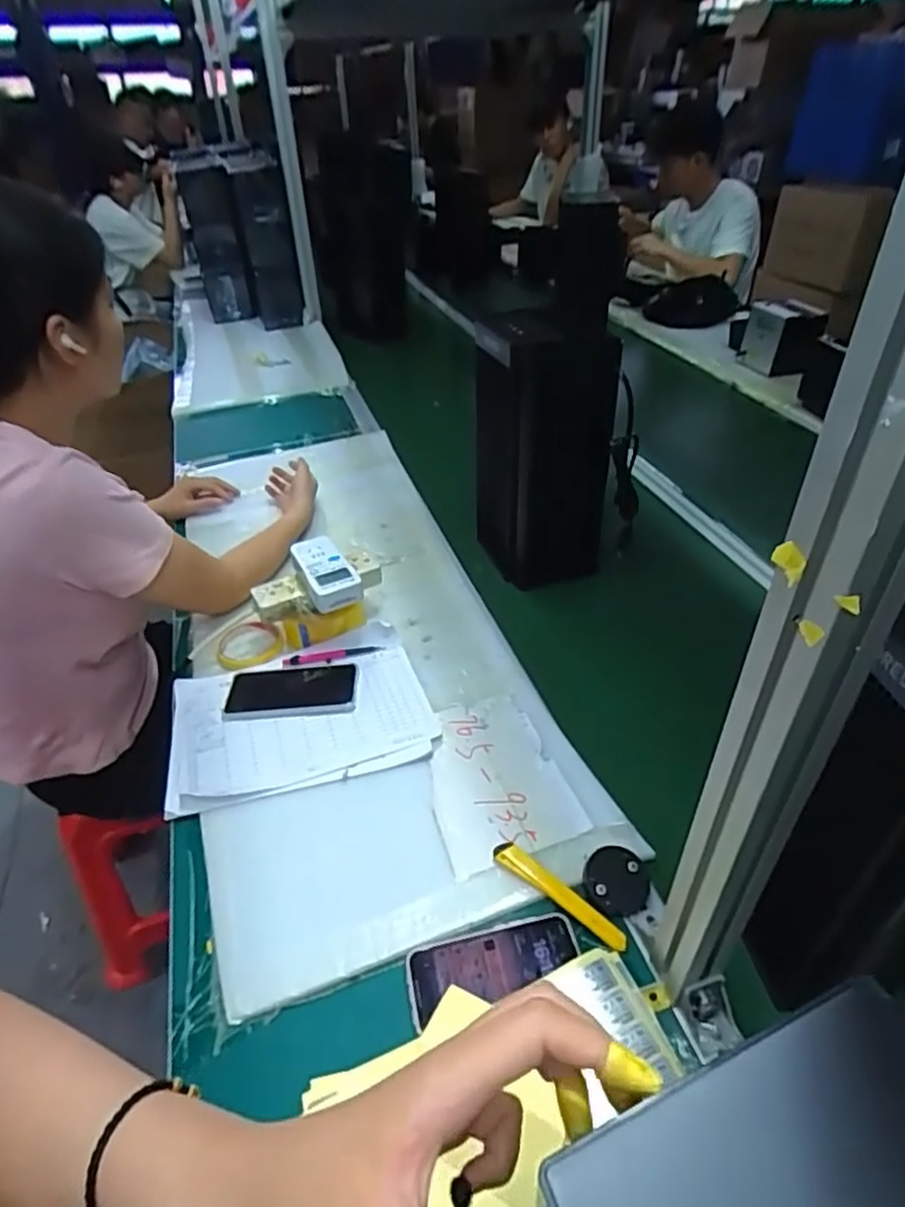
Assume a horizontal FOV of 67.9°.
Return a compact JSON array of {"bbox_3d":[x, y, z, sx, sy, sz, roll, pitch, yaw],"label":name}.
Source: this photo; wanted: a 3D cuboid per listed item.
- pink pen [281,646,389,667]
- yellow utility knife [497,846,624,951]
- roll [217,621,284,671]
[{"bbox_3d":[-0.156,0.070,0.882,0.133,0.012,0.016,-5,37,-4],"label":"pink pen"},{"bbox_3d":[0.097,0.266,0.615,0.137,0.007,0.022,28,46,33],"label":"yellow utility knife"},{"bbox_3d":[-0.270,0.054,0.900,0.081,0.023,0.089,-1,37,1],"label":"roll"}]

